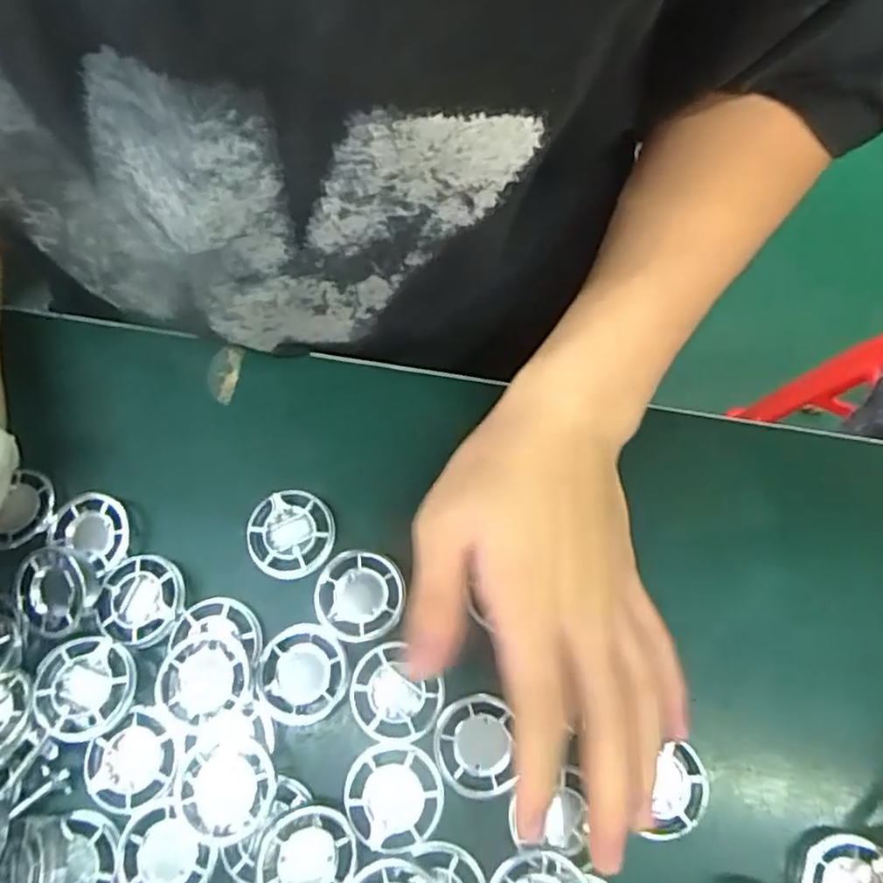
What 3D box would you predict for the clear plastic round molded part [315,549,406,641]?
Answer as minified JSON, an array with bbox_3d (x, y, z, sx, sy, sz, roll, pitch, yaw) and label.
[{"bbox_3d":[-0.036,0.066,0.293,0.038,0.010,0.038,-1,72,2],"label":"clear plastic round molded part"}]

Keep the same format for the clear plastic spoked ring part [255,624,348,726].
[{"bbox_3d":[-0.058,0.097,0.285,0.036,0.006,0.038,-13,72,-3],"label":"clear plastic spoked ring part"}]

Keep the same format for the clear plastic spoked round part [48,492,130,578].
[{"bbox_3d":[-0.157,0.039,0.304,0.038,0.005,0.029,30,68,13],"label":"clear plastic spoked round part"}]

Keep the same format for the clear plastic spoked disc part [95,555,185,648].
[{"bbox_3d":[-0.130,0.069,0.293,0.037,0.006,0.038,-1,72,2],"label":"clear plastic spoked disc part"}]

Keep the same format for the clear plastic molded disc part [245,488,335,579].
[{"bbox_3d":[-0.068,0.041,0.303,0.038,0.004,0.038,-10,72,-1],"label":"clear plastic molded disc part"}]

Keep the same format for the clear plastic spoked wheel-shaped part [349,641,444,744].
[{"bbox_3d":[-0.020,0.106,0.281,0.040,0.005,0.034,35,76,12],"label":"clear plastic spoked wheel-shaped part"}]

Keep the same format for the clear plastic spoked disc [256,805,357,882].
[{"bbox_3d":[-0.051,0.160,0.259,0.036,0.010,0.036,-13,72,-2],"label":"clear plastic spoked disc"}]

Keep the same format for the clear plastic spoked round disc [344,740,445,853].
[{"bbox_3d":[-0.019,0.141,0.270,0.038,0.007,0.038,-1,72,2],"label":"clear plastic spoked round disc"}]

